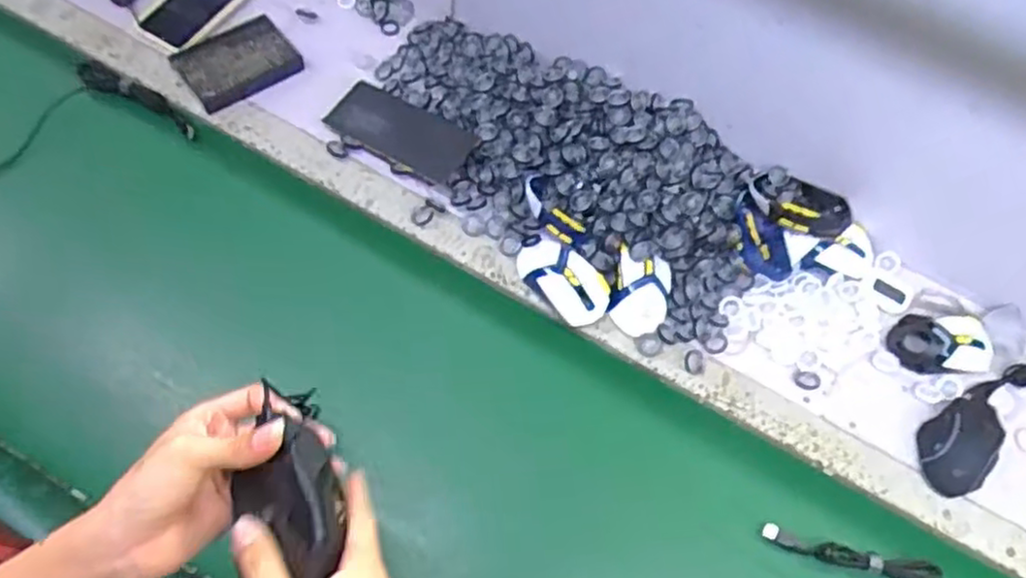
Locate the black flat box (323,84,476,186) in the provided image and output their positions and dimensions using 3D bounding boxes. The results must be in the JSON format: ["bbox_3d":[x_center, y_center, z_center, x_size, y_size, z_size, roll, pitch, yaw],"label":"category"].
[{"bbox_3d":[-0.135,-0.189,0.840,0.167,0.012,0.081,31,66,8],"label":"black flat box"}]

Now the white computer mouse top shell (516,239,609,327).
[{"bbox_3d":[0.057,-0.012,0.786,0.113,0.034,0.060,43,68,13],"label":"white computer mouse top shell"}]

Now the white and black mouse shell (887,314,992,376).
[{"bbox_3d":[0.500,0.061,0.806,0.113,0.026,0.071,-2,68,-3],"label":"white and black mouse shell"}]

